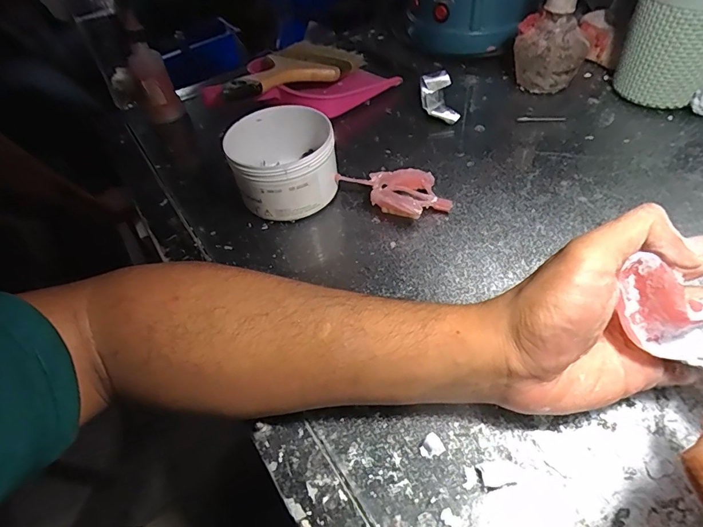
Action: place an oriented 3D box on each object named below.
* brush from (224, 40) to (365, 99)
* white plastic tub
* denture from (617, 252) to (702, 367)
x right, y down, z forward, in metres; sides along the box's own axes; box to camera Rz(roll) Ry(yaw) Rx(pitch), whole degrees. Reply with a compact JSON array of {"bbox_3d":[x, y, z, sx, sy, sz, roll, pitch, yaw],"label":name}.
[{"bbox_3d":[-0.065,-0.221,0.489,0.085,0.023,0.209,23,43,24],"label":"brush"},{"bbox_3d":[-0.058,-0.088,0.383,0.086,0.064,0.091,-3,49,4],"label":"white plastic tub"},{"bbox_3d":[0.162,0.023,0.207,0.064,0.045,0.028,12,52,17],"label":"denture"}]

